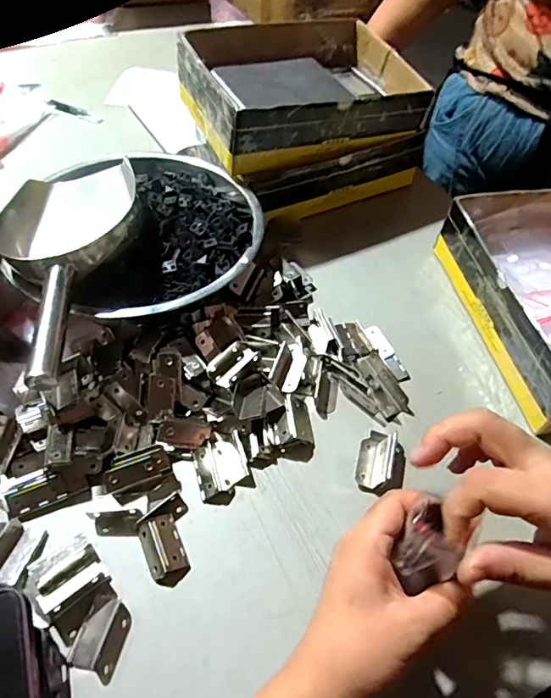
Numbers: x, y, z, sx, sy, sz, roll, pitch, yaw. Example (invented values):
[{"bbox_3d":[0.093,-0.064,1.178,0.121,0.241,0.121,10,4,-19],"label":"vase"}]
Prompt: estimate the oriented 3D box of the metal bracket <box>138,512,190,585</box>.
[{"bbox_3d":[-0.081,0.146,0.348,0.027,0.009,0.047,-19,56,-19],"label":"metal bracket"}]

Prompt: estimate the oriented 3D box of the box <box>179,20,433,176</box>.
[{"bbox_3d":[0.027,-0.314,0.576,0.254,0.069,0.200,-22,57,-20],"label":"box"}]

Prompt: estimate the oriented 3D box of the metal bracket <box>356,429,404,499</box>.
[{"bbox_3d":[0.087,0.093,0.397,0.035,0.015,0.055,12,52,5],"label":"metal bracket"}]

